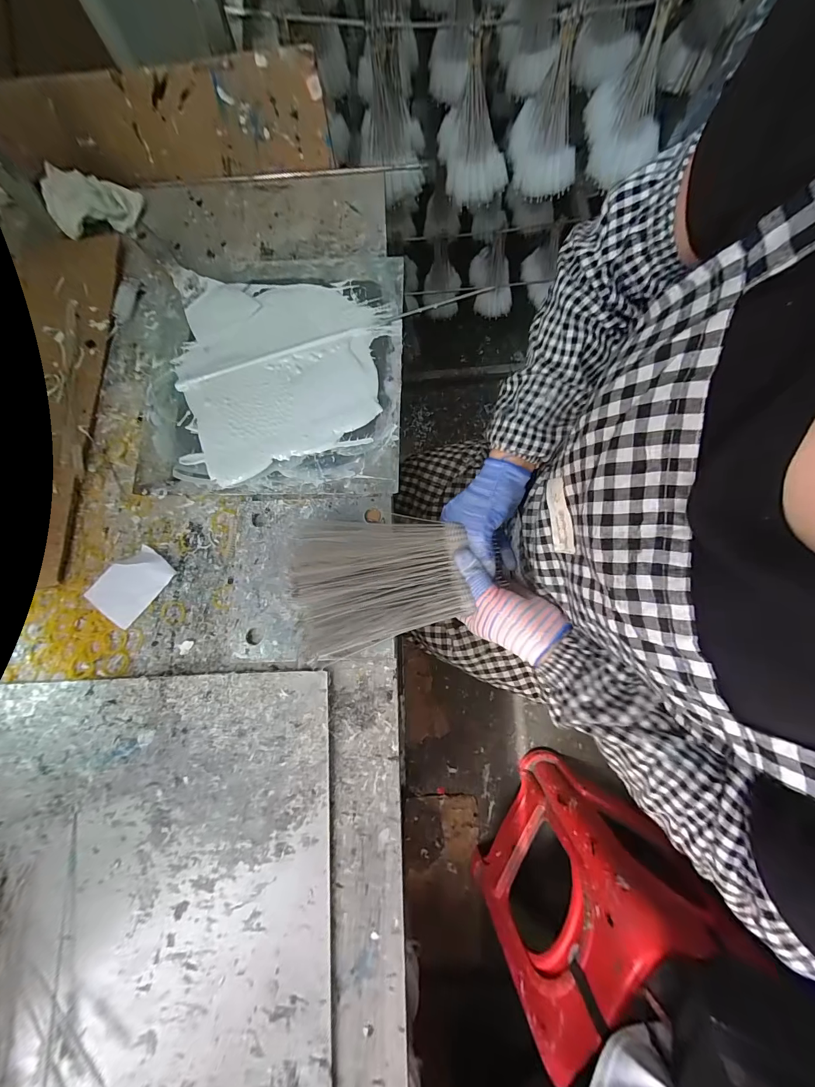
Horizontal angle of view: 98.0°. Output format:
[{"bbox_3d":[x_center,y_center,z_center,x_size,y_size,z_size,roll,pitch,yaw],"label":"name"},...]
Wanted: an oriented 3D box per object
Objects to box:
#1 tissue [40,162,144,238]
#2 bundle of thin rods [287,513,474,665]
[{"bbox_3d":[-0.455,-0.499,0.512,0.118,0.060,0.063,-29,80,-6],"label":"tissue"},{"bbox_3d":[-0.032,0.039,0.398,0.189,0.032,0.152,-6,79,-1],"label":"bundle of thin rods"}]

